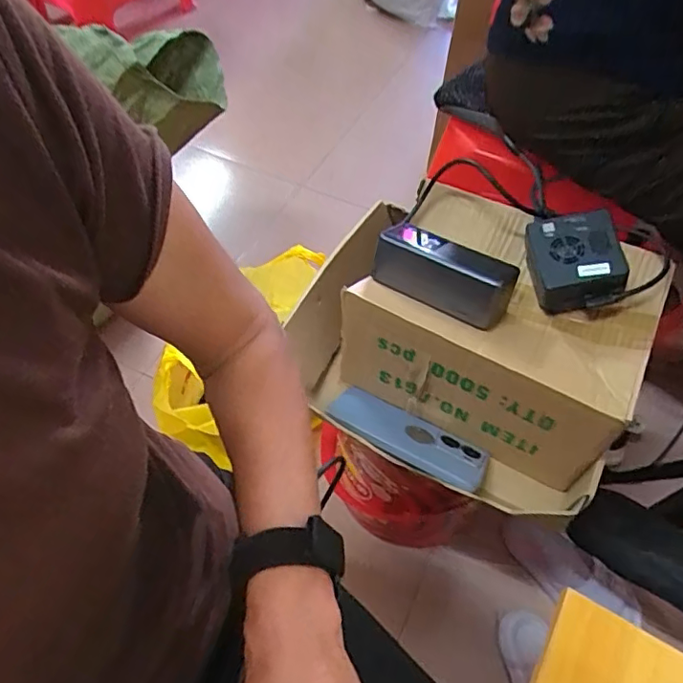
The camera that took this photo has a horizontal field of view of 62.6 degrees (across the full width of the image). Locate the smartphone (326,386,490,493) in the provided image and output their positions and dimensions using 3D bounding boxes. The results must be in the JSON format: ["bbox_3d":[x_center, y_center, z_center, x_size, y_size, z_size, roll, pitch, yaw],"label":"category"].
[{"bbox_3d":[0.066,0.095,0.562,0.161,0.009,0.083,25,26,15],"label":"smartphone"}]

